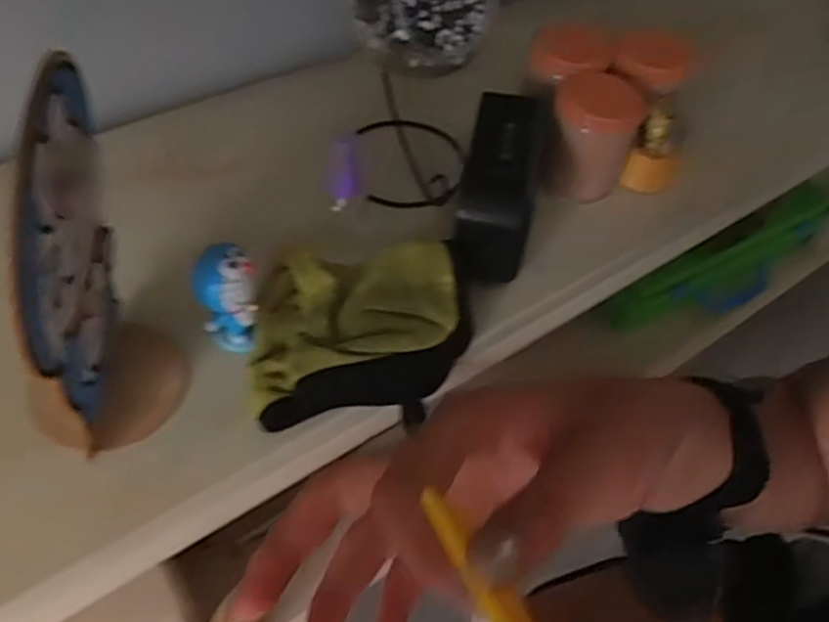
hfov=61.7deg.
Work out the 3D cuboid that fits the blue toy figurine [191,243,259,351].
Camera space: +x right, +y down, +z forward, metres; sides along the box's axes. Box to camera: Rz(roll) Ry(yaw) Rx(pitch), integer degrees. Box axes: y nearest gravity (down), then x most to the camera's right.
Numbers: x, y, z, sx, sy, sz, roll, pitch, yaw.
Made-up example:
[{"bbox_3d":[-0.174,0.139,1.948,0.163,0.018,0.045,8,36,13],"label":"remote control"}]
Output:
[{"bbox_3d":[-0.112,-0.004,0.418,0.032,0.083,0.031,3,52,-3],"label":"blue toy figurine"}]

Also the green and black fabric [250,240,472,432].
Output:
[{"bbox_3d":[-0.029,0.012,0.429,0.141,0.046,0.112,-1,52,-6],"label":"green and black fabric"}]

